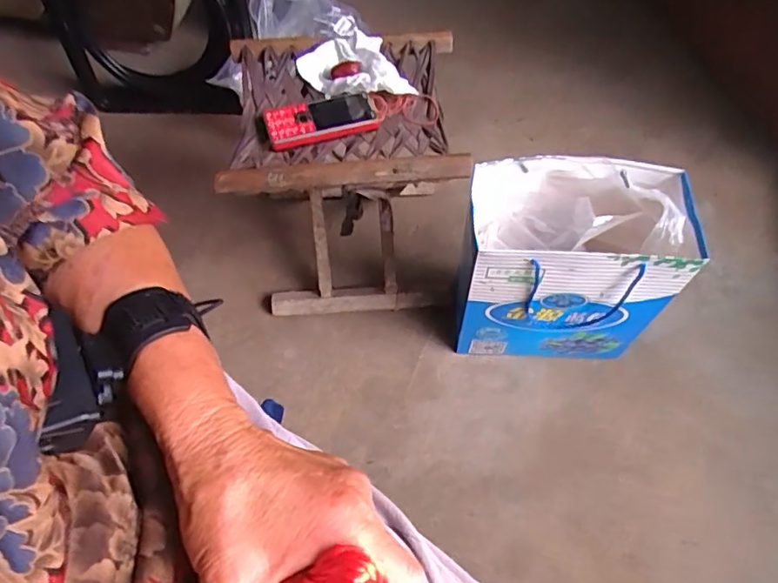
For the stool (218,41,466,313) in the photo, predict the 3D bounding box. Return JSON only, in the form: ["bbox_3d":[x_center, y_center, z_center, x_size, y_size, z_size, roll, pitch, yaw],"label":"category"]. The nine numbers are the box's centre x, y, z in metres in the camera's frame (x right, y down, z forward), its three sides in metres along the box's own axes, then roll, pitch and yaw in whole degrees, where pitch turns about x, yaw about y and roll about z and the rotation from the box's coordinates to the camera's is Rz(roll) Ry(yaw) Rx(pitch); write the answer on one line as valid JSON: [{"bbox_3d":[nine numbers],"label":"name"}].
[{"bbox_3d":[-0.052,-0.144,0.799,0.285,0.326,0.238,-6,60,1],"label":"stool"}]

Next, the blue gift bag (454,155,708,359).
[{"bbox_3d":[0.220,-0.028,0.736,0.234,0.298,0.134,3,61,4],"label":"blue gift bag"}]

